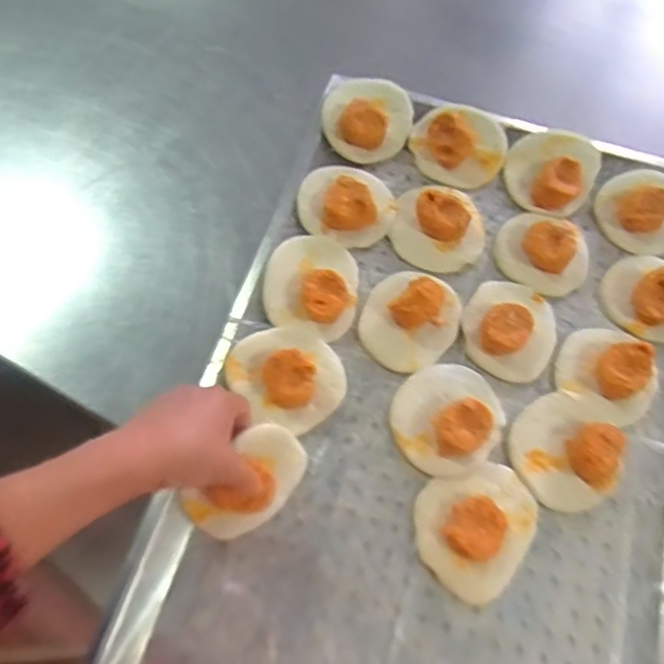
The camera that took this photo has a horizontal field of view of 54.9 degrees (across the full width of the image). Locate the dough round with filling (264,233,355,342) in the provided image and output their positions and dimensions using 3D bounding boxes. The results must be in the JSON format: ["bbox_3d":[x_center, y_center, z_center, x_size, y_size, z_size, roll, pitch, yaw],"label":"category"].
[{"bbox_3d":[-0.017,-0.044,0.530,0.074,0.027,0.093,13,65,3],"label":"dough round with filling"}]

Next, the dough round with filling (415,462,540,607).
[{"bbox_3d":[0.100,0.134,0.450,0.079,0.028,0.089,35,68,13],"label":"dough round with filling"}]

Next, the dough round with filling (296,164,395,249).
[{"bbox_3d":[0.014,-0.118,0.568,0.081,0.032,0.079,1,65,-2],"label":"dough round with filling"}]

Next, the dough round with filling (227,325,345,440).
[{"bbox_3d":[-0.035,0.029,0.488,0.076,0.032,0.081,1,65,-2],"label":"dough round with filling"}]

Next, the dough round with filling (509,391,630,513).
[{"bbox_3d":[0.178,0.080,0.475,0.078,0.034,0.092,26,67,9],"label":"dough round with filling"}]

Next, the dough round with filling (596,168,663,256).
[{"bbox_3d":[0.283,-0.117,0.570,0.077,0.027,0.083,1,65,-2],"label":"dough round with filling"}]

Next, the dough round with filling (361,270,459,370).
[{"bbox_3d":[0.064,-0.017,0.514,0.076,0.030,0.086,16,65,5],"label":"dough round with filling"}]

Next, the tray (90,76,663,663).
[{"bbox_3d":[0.100,0.053,0.487,0.376,0.035,0.561,16,65,6],"label":"tray"}]

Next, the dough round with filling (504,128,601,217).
[{"bbox_3d":[0.205,-0.155,0.592,0.078,0.026,0.091,25,66,9],"label":"dough round with filling"}]

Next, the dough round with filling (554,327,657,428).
[{"bbox_3d":[0.221,0.029,0.501,0.079,0.032,0.066,31,65,14],"label":"dough round with filling"}]

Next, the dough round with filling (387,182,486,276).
[{"bbox_3d":[0.094,-0.100,0.559,0.079,0.028,0.080,1,65,-2],"label":"dough round with filling"}]

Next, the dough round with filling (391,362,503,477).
[{"bbox_3d":[0.087,0.061,0.483,0.079,0.033,0.086,1,65,-2],"label":"dough round with filling"}]

